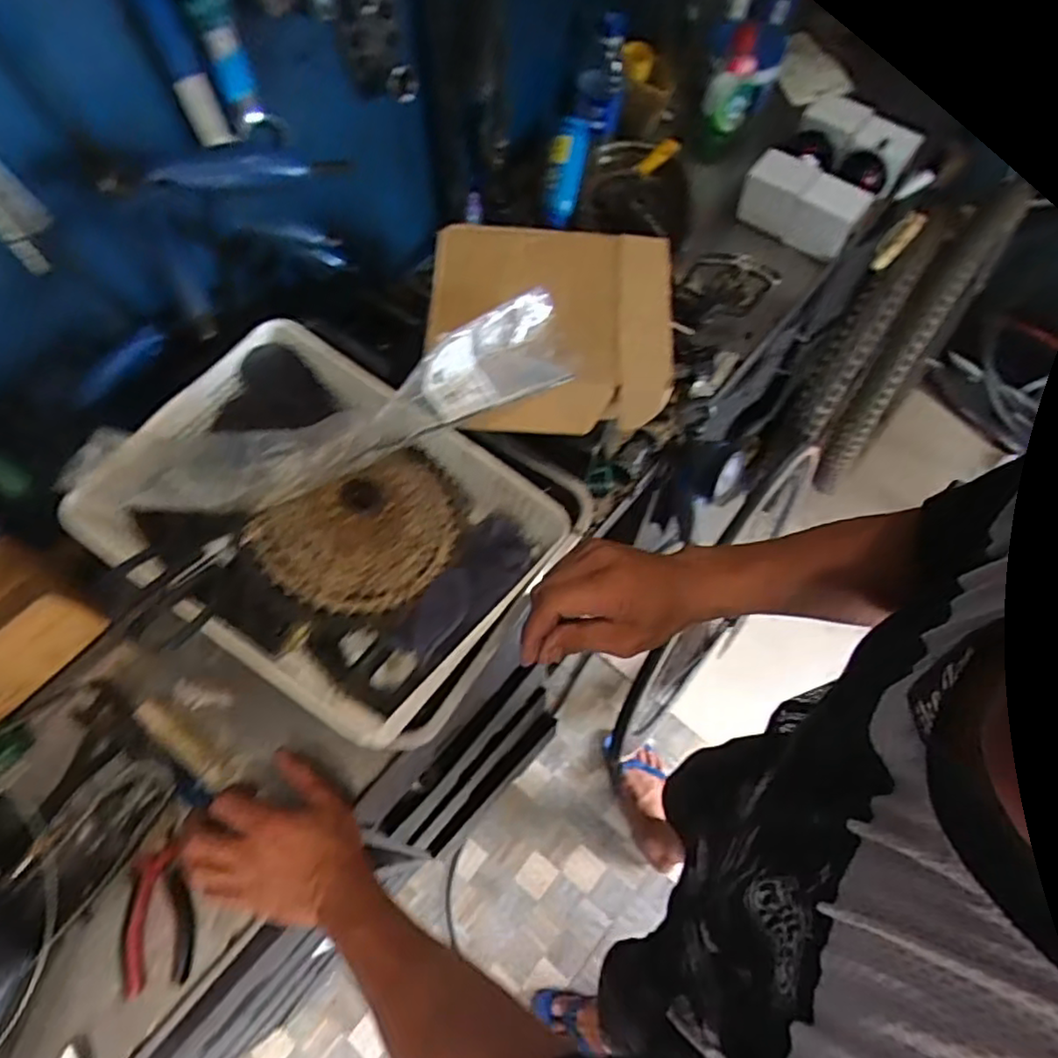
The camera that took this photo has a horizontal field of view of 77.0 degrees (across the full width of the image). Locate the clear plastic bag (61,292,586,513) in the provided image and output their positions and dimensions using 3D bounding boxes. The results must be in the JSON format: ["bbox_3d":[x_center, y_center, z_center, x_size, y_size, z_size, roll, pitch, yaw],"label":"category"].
[{"bbox_3d":[-0.149,-0.099,0.544,0.408,0.063,0.098,-23,68,-10],"label":"clear plastic bag"}]

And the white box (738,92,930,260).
[{"bbox_3d":[0.400,-0.469,0.887,0.153,0.085,0.205,35,71,14],"label":"white box"}]

